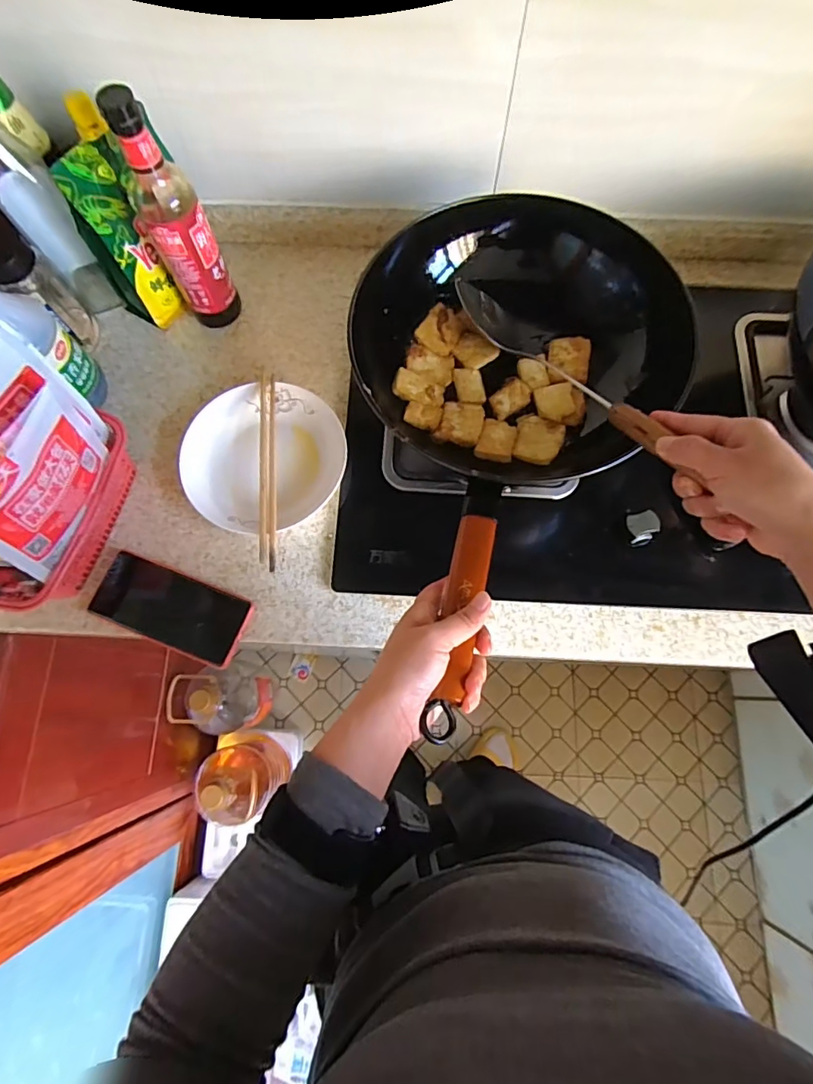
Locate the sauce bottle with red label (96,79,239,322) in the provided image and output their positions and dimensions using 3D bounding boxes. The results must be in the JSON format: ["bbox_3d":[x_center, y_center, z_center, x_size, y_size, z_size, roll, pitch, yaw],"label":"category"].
[{"bbox_3d":[-0.244,-0.337,0.543,0.061,0.243,0.064,-27,76,-7],"label":"sauce bottle with red label"}]

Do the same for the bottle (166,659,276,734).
[{"bbox_3d":[-0.393,0.342,1.133,0.145,0.324,0.150,0,74,0],"label":"bottle"}]

